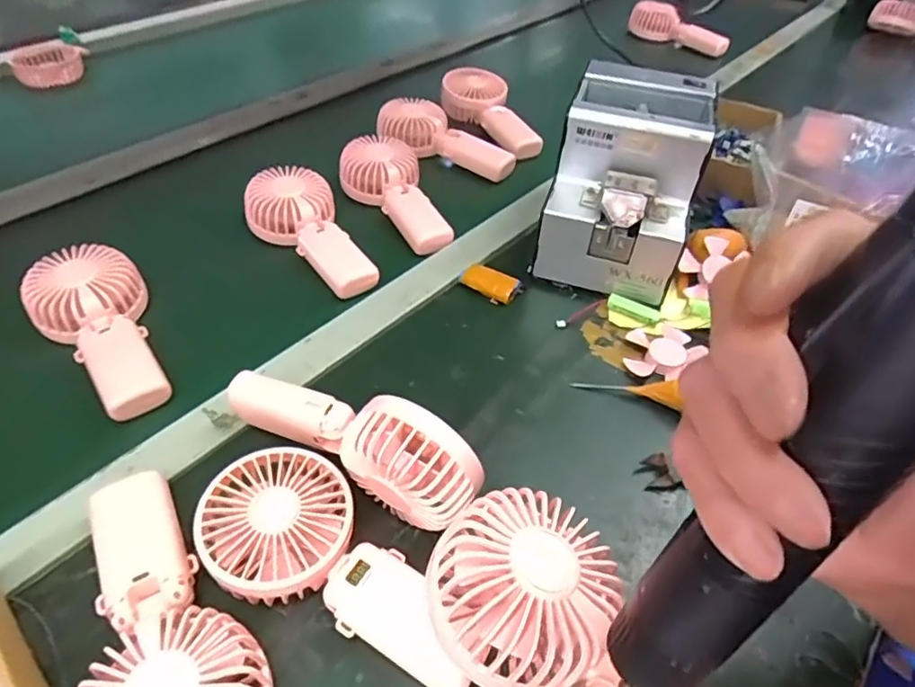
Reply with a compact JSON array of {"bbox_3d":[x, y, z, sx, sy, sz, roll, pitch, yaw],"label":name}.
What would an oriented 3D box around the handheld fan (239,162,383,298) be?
[{"bbox_3d":[-0.138,-0.118,0.596,0.090,0.039,0.176,-31,56,-31],"label":"handheld fan"}]

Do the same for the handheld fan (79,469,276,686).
[{"bbox_3d":[-0.167,0.151,0.322,0.082,0.044,0.182,-26,54,-28],"label":"handheld fan"}]

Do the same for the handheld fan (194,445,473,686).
[{"bbox_3d":[-0.072,0.136,0.347,0.178,0.045,0.084,32,51,23],"label":"handheld fan"}]

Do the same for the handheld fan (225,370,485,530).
[{"bbox_3d":[-0.072,0.058,0.390,0.186,0.083,0.048,25,49,20],"label":"handheld fan"}]

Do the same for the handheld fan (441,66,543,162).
[{"bbox_3d":[0.042,-0.307,0.790,0.088,0.050,0.164,-15,48,-17],"label":"handheld fan"}]

